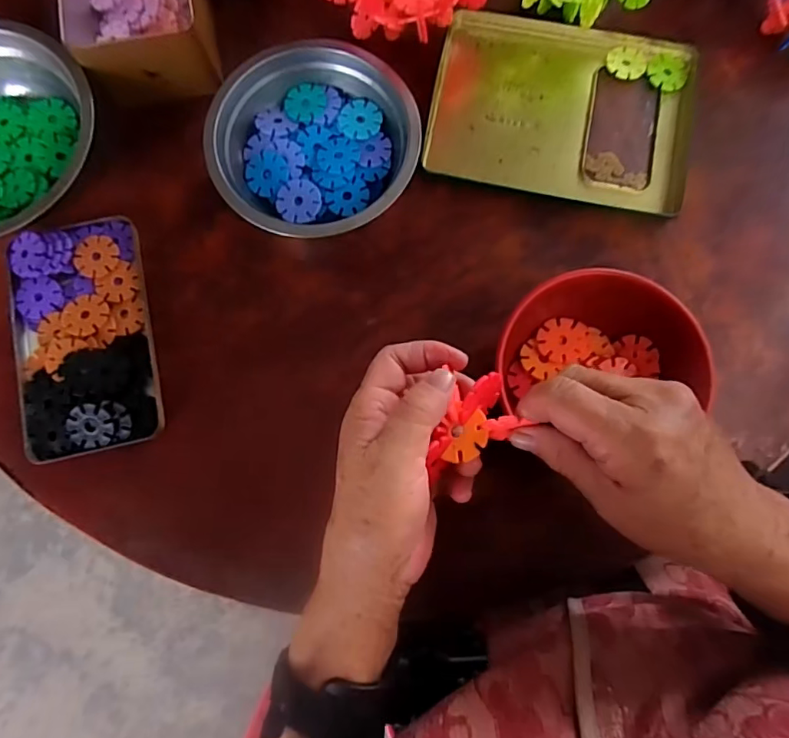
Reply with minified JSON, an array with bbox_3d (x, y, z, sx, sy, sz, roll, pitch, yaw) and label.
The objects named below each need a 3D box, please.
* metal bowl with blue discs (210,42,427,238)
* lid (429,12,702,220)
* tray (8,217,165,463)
[{"bbox_3d":[-0.057,-0.164,0.368,0.141,0.043,0.137,0,80,1],"label":"metal bowl with blue discs"},{"bbox_3d":[0.133,-0.206,0.397,0.198,0.015,0.145,12,80,3],"label":"lid"},{"bbox_3d":[-0.224,-0.026,0.357,0.094,0.017,0.169,-13,80,-2],"label":"tray"}]

